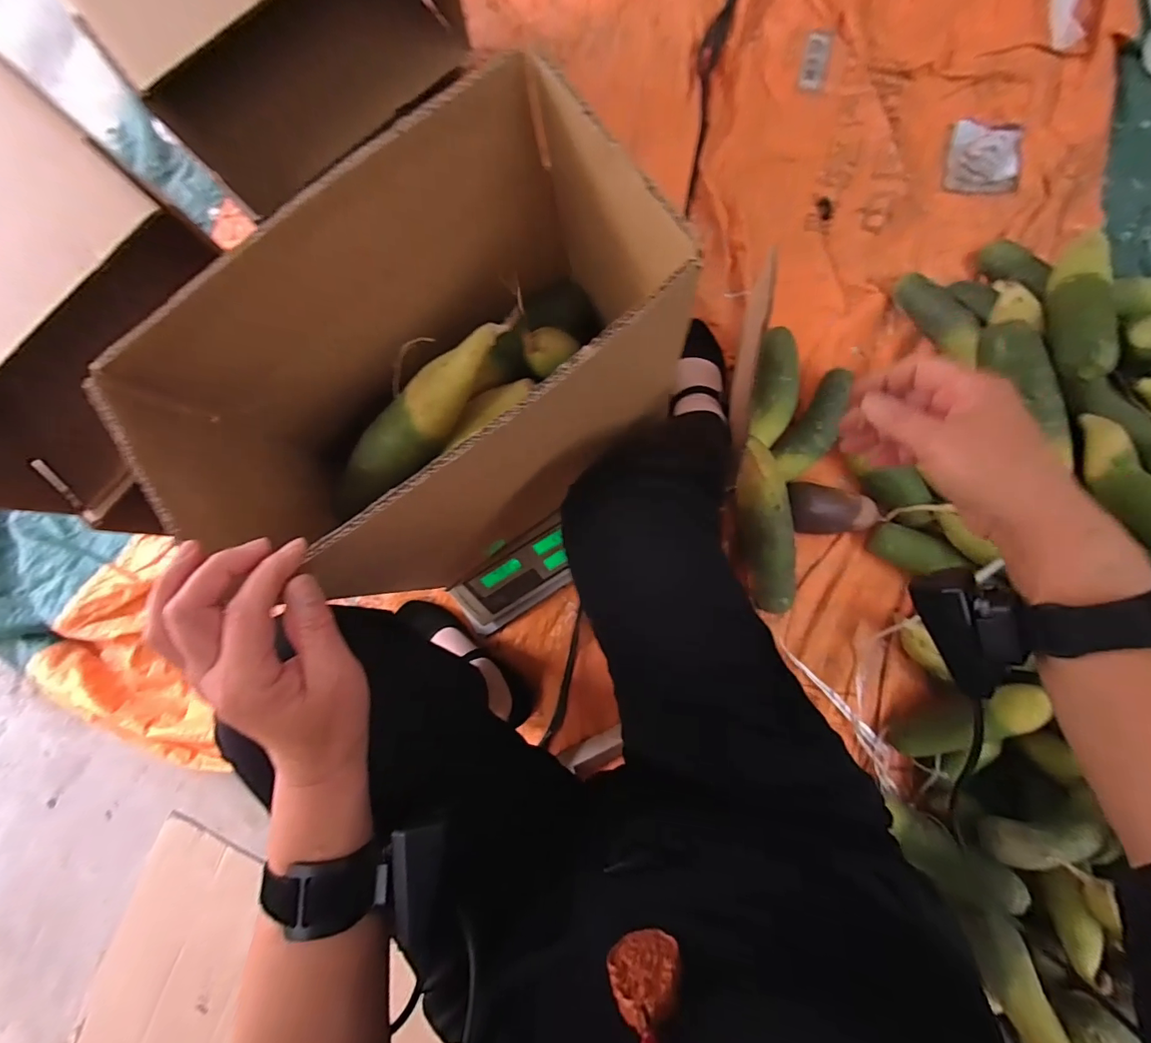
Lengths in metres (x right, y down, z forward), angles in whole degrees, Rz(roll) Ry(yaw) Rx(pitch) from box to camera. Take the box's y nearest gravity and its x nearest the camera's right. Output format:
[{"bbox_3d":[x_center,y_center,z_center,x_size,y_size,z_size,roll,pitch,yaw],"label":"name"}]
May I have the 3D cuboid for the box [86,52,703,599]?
[{"bbox_3d":[-0.108,-0.106,0.453,0.351,0.338,0.197,-36,83,1],"label":"box"}]

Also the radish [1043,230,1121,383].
[{"bbox_3d":[0.625,-0.275,0.602,0.057,0.055,0.260,27,63,5],"label":"radish"}]

